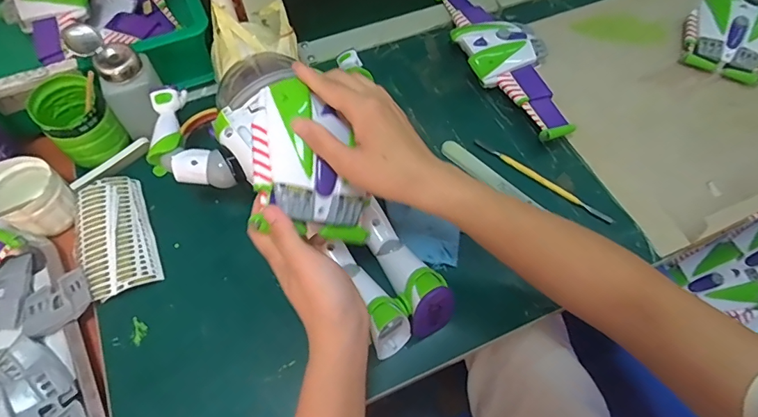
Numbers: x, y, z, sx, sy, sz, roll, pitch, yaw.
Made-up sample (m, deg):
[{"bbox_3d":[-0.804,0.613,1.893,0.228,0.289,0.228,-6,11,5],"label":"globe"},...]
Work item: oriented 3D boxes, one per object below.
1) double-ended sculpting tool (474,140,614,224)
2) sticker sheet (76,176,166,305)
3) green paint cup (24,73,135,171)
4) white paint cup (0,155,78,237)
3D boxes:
[{"bbox_3d":[0.179,-0.032,0.510,0.168,0.004,0.010,36,67,17],"label":"double-ended sculpting tool"},{"bbox_3d":[-0.262,0.026,0.455,0.064,0.024,0.126,-22,64,-12],"label":"sticker sheet"},{"bbox_3d":[-0.309,-0.092,0.470,0.068,0.063,0.063,41,68,19],"label":"green paint cup"},{"bbox_3d":[-0.348,-0.013,0.459,0.063,0.058,0.061,0,61,0],"label":"white paint cup"}]

